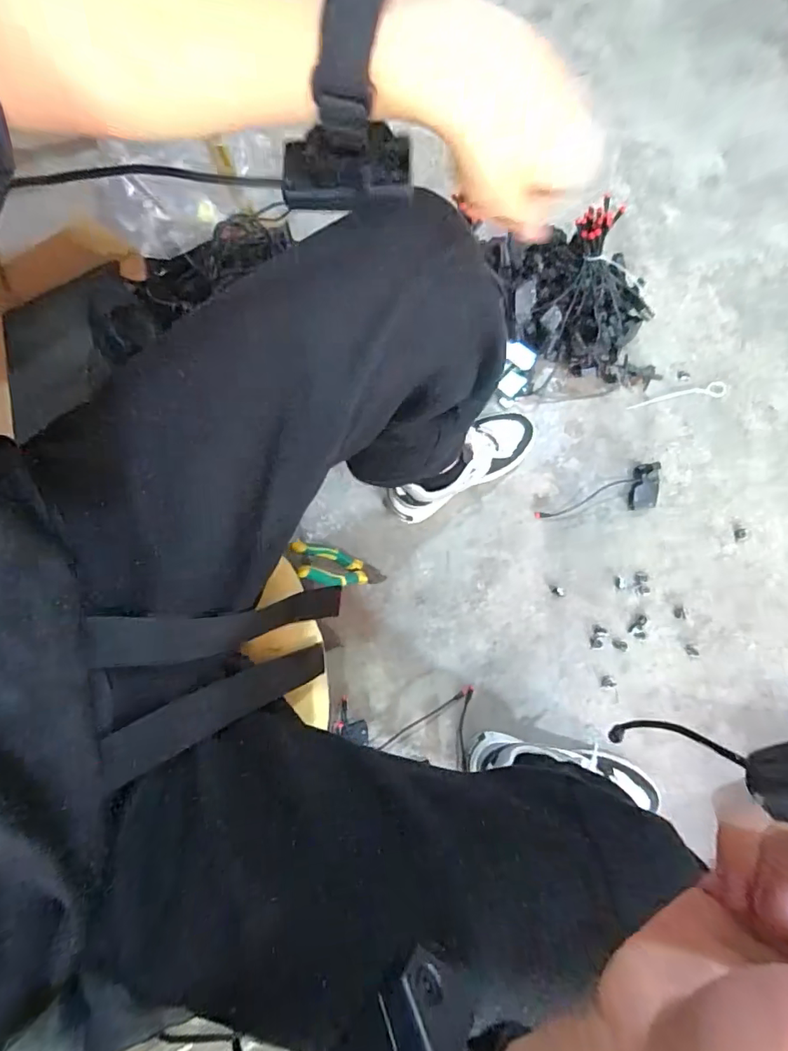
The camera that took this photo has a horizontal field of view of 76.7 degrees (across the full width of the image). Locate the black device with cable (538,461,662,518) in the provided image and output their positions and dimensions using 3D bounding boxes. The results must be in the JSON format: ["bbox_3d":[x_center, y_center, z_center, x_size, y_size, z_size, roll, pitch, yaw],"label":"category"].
[{"bbox_3d":[0.346,-0.035,0.819,0.208,0.038,0.073,-24,78,-5],"label":"black device with cable"}]

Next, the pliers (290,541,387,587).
[{"bbox_3d":[-0.072,0.065,0.726,0.023,0.188,0.054,-8,74,34],"label":"pliers"}]

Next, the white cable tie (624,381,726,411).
[{"bbox_3d":[0.503,-0.229,0.884,0.179,0.004,0.027,-10,77,-2],"label":"white cable tie"}]

